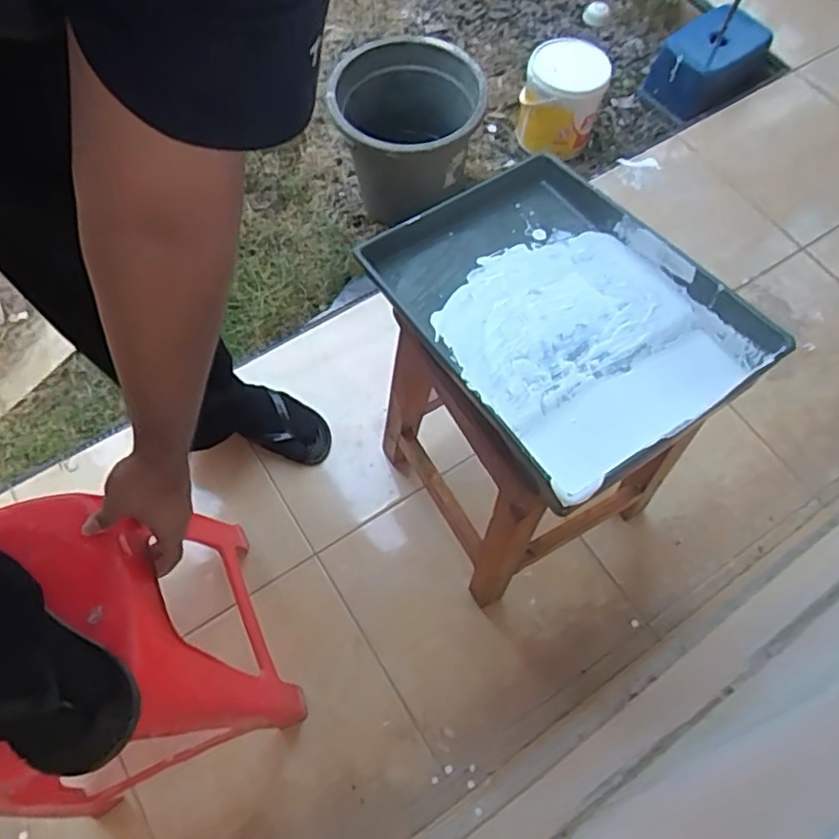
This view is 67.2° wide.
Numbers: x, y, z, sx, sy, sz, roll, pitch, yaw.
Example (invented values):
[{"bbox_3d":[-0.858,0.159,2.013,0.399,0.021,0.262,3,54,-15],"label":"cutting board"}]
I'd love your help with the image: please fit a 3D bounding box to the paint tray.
[{"bbox_3d":[0.140,-0.116,0.674,0.278,0.072,0.381,-29,61,-13],"label":"paint tray"}]

